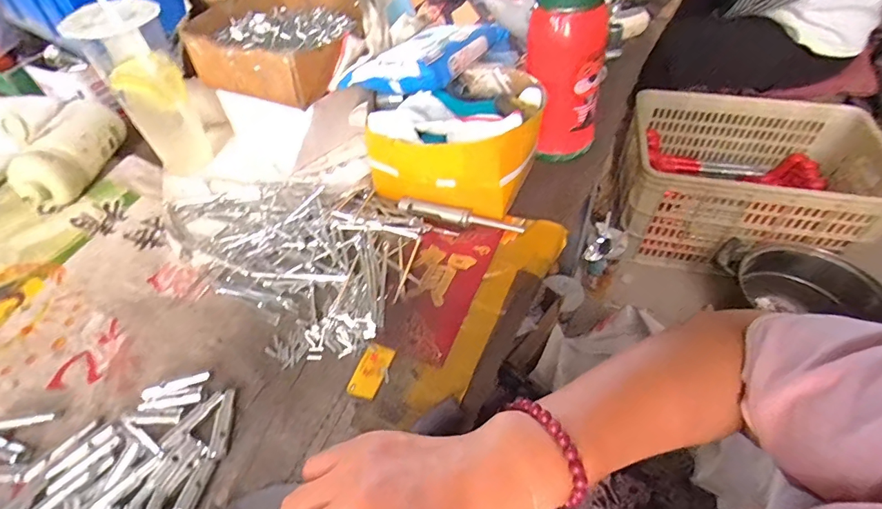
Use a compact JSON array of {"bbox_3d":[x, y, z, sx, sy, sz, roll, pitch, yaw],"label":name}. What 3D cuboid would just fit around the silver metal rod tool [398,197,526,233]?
[{"bbox_3d":[0.018,-0.040,0.464,0.135,0.013,0.019,13,52,14],"label":"silver metal rod tool"}]

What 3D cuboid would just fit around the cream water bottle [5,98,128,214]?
[{"bbox_3d":[-0.443,-0.122,0.538,0.058,0.066,0.148,1,50,4],"label":"cream water bottle"}]

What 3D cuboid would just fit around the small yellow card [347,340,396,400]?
[{"bbox_3d":[-0.057,0.094,0.366,0.025,0.004,0.046,16,52,16],"label":"small yellow card"}]

